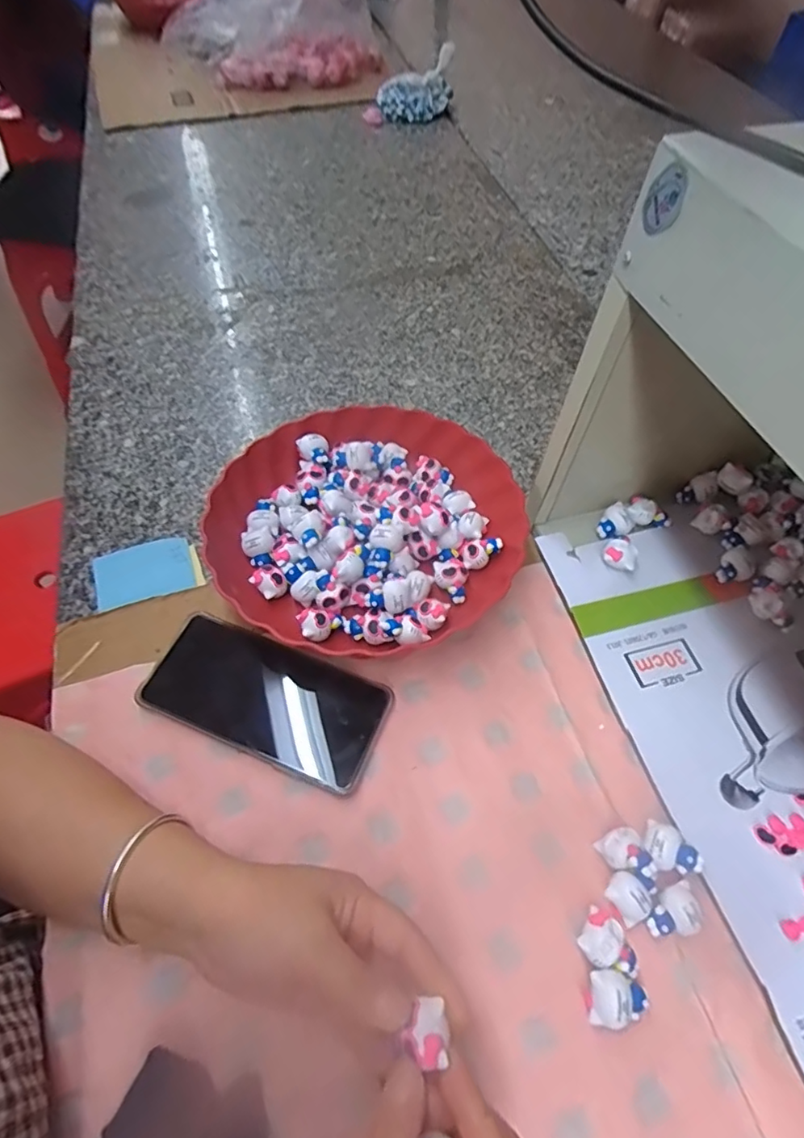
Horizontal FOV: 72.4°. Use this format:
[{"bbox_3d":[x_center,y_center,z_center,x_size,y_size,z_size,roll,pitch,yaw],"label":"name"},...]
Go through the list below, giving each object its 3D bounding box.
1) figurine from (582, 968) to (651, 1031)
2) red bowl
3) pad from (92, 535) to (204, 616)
[{"bbox_3d":[0.115,0.232,0.298,0.036,0.017,0.024,-3,59,-1],"label":"figurine"},{"bbox_3d":[-0.027,-0.041,0.453,0.235,0.050,0.230,0,59,0],"label":"red bowl"},{"bbox_3d":[-0.207,0.002,0.448,0.080,0.007,0.053,-18,60,-11],"label":"pad"}]

